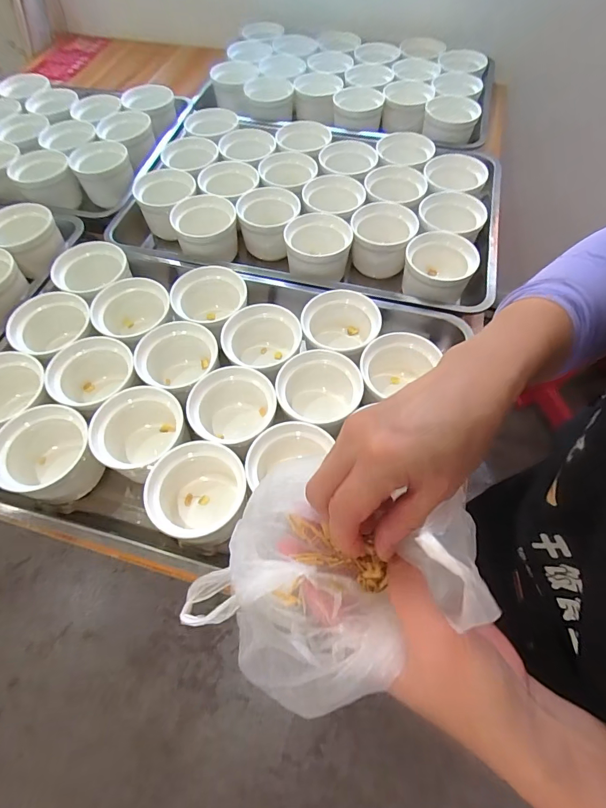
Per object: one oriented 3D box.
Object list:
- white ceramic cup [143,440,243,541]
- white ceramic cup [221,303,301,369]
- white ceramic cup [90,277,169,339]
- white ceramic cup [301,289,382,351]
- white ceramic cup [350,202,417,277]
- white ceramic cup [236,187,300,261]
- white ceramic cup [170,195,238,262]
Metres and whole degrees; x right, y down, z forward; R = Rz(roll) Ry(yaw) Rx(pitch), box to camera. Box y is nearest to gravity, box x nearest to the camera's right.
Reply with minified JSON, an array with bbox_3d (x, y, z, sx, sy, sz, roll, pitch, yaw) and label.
[{"bbox_3d":[-0.104,0.101,0.429,0.093,0.079,0.098,0,61,1],"label":"white ceramic cup"},{"bbox_3d":[-0.051,-0.070,0.523,0.097,0.070,0.103,-9,61,-4],"label":"white ceramic cup"},{"bbox_3d":[-0.225,-0.114,0.547,0.095,0.069,0.085,-29,64,-14],"label":"white ceramic cup"},{"bbox_3d":[0.048,-0.091,0.532,0.096,0.079,0.081,-16,62,-8],"label":"white ceramic cup"},{"bbox_3d":[0.120,-0.247,0.620,0.092,0.071,0.096,0,61,1],"label":"white ceramic cup"},{"bbox_3d":[-0.053,-0.285,0.644,0.090,0.067,0.100,1,61,2],"label":"white ceramic cup"},{"bbox_3d":[-0.150,-0.271,0.632,0.091,0.067,0.096,0,61,1],"label":"white ceramic cup"}]

